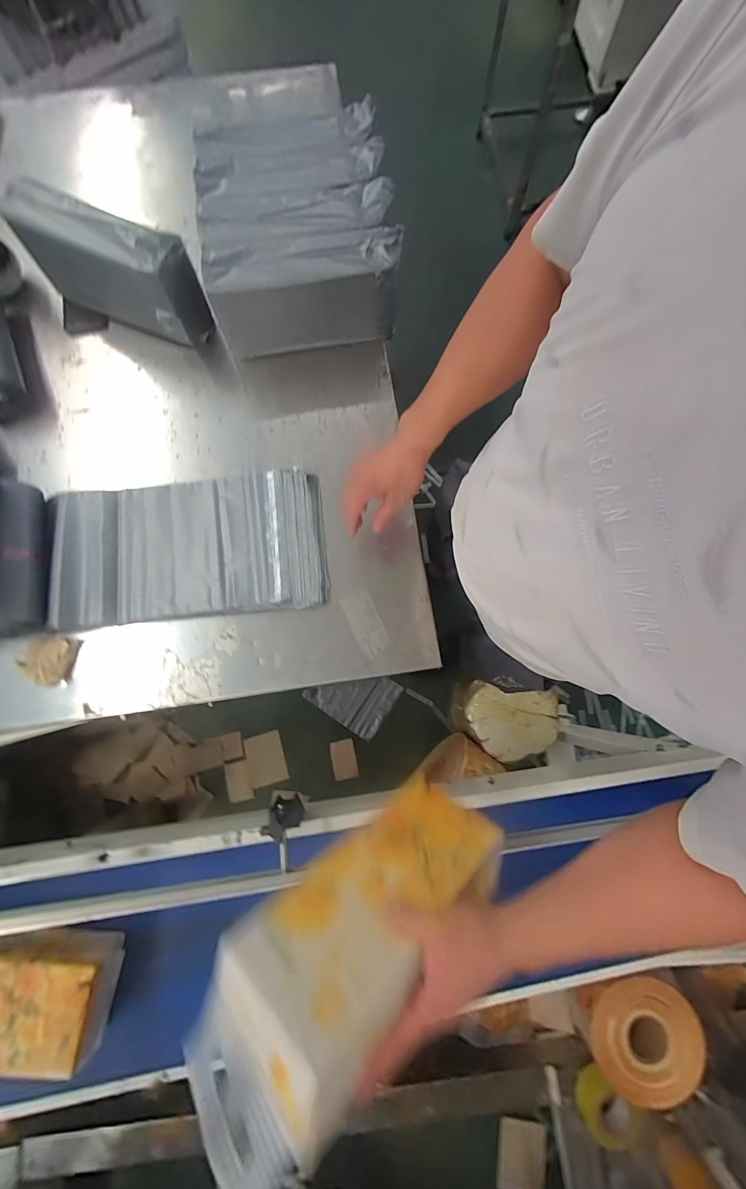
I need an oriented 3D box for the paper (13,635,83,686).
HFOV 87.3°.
[{"bbox_3d":[-0.513,0.102,0.617,0.081,0.029,0.075,10,78,3],"label":"paper"}]

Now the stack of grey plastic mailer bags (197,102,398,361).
[{"bbox_3d":[-0.131,-0.639,0.709,0.310,0.160,0.354,-8,78,-1],"label":"stack of grey plastic mailer bags"}]

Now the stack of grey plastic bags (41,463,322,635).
[{"bbox_3d":[-0.303,-0.079,0.648,0.435,0.027,0.233,-6,78,-1],"label":"stack of grey plastic bags"}]

